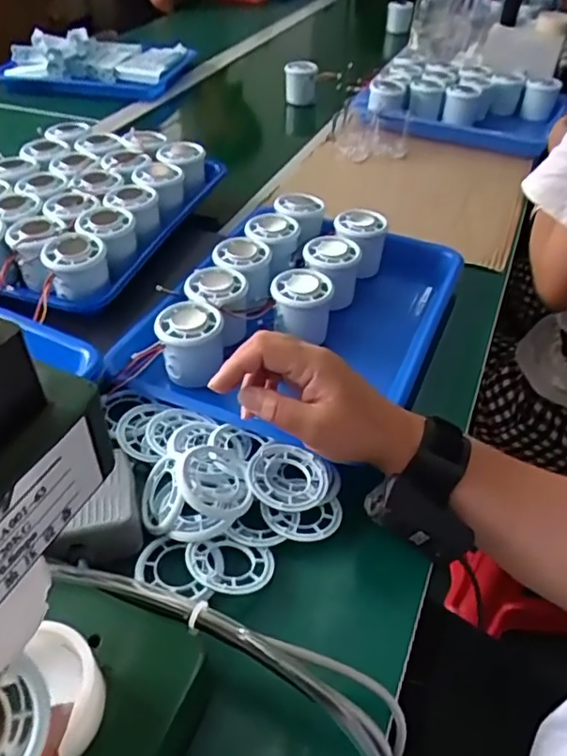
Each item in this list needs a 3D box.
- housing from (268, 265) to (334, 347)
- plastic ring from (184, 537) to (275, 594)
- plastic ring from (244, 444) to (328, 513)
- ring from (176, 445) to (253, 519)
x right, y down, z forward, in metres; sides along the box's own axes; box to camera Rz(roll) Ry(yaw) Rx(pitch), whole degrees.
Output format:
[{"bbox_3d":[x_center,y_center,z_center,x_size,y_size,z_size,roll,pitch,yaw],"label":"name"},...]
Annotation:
[{"bbox_3d":[0.017,-0.063,0.539,0.052,0.064,0.057,1,44,-1],"label":"housing"},{"bbox_3d":[-0.035,0.119,0.380,0.056,0.013,0.042,8,44,6],"label":"plastic ring"},{"bbox_3d":[0.002,0.069,0.408,0.055,0.007,0.052,7,44,-6],"label":"plastic ring"},{"bbox_3d":[-0.046,0.069,0.396,0.057,0.014,0.054,26,33,-18],"label":"ring"}]

